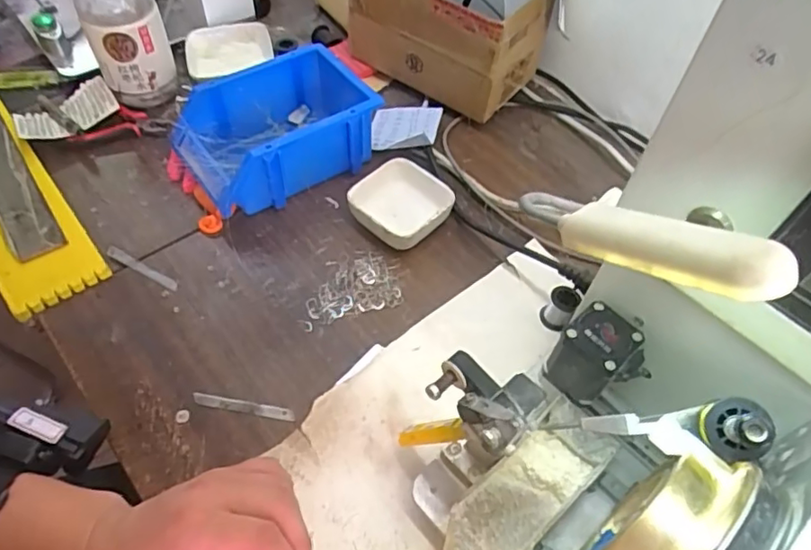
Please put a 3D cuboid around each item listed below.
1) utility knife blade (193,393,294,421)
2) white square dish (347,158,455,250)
[{"bbox_3d":[-0.127,0.104,0.461,0.079,0.004,0.009,10,65,1],"label":"utility knife blade"},{"bbox_3d":[-0.006,-0.068,0.571,0.088,0.031,0.081,32,59,18],"label":"white square dish"}]

